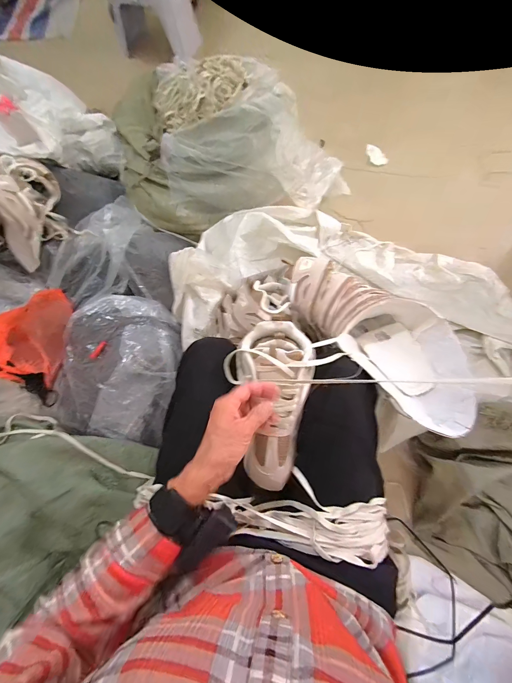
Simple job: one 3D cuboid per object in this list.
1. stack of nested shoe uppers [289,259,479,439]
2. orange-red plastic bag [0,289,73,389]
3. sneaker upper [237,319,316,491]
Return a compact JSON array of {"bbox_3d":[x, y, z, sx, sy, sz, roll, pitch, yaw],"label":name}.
[{"bbox_3d":[0.206,-0.017,0.512,0.158,0.104,0.379,-37,74,-9],"label":"stack of nested shoe uppers"},{"bbox_3d":[-0.601,-0.026,0.765,0.208,0.054,0.261,8,73,5],"label":"orange-red plastic bag"},{"bbox_3d":[0.025,0.088,0.428,0.108,0.051,0.243,4,80,4],"label":"sneaker upper"}]

